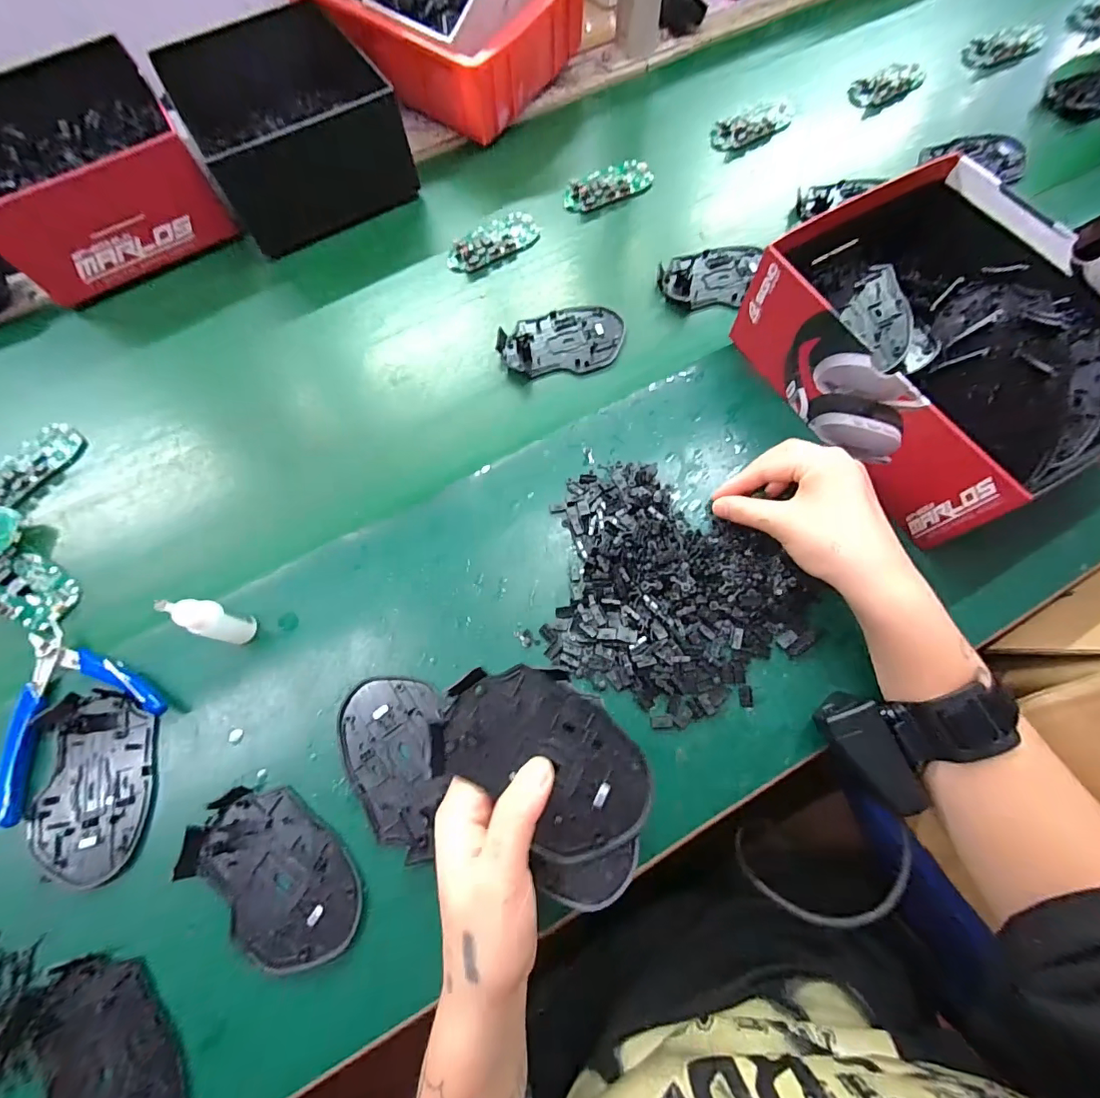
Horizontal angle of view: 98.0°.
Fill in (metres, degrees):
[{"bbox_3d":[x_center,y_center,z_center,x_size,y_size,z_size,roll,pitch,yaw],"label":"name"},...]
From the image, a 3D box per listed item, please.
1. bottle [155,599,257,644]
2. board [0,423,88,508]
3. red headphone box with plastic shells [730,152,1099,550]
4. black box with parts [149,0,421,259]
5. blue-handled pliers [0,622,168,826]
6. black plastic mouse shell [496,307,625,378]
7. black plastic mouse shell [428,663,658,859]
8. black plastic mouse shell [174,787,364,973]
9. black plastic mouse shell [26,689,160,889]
[{"bbox_3d":[-0.223,0.048,0.318,0.016,0.076,0.021,16,72,7],"label":"bottle"},{"bbox_3d":[-0.449,-0.074,0.412,0.045,0.016,0.086,24,73,10],"label":"board"},{"bbox_3d":[0.293,-0.155,0.363,0.189,0.098,0.244,-28,72,-8],"label":"red headphone box with plastic shells"},{"bbox_3d":[-0.278,-0.452,0.509,0.183,0.086,0.239,-30,71,-8],"label":"black box with parts"},{"bbox_3d":[-0.341,0.124,0.325,0.124,0.016,0.107,25,73,10],"label":"blue-handled pliers"},{"bbox_3d":[0.010,-0.194,0.440,0.112,0.011,0.072,-7,70,-1],"label":"black plastic mouse shell"},{"bbox_3d":[-0.002,0.106,0.248,0.110,0.016,0.074,33,75,12],"label":"black plastic mouse shell"},{"bbox_3d":[-0.170,0.201,0.294,0.115,0.010,0.070,37,75,13],"label":"black plastic mouse shell"},{"bbox_3d":[-0.302,0.155,0.316,0.077,0.008,0.115,-10,70,-2],"label":"black plastic mouse shell"}]

